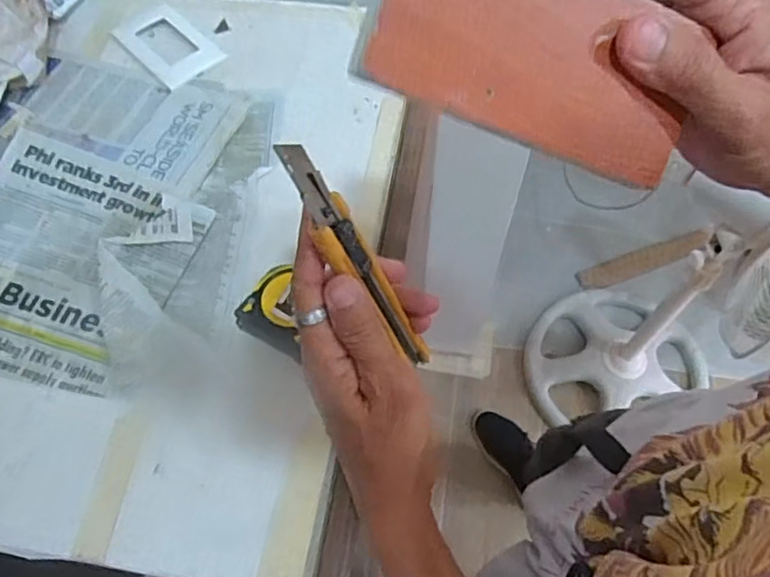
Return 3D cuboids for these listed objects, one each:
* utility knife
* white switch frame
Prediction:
[{"bbox_3d":[-0.013,-0.017,0.304,0.020,0.020,0.122,-36,103,-16],"label":"utility knife"},{"bbox_3d":[-0.228,-0.257,0.641,0.068,0.007,0.124,-40,67,-18],"label":"white switch frame"}]

